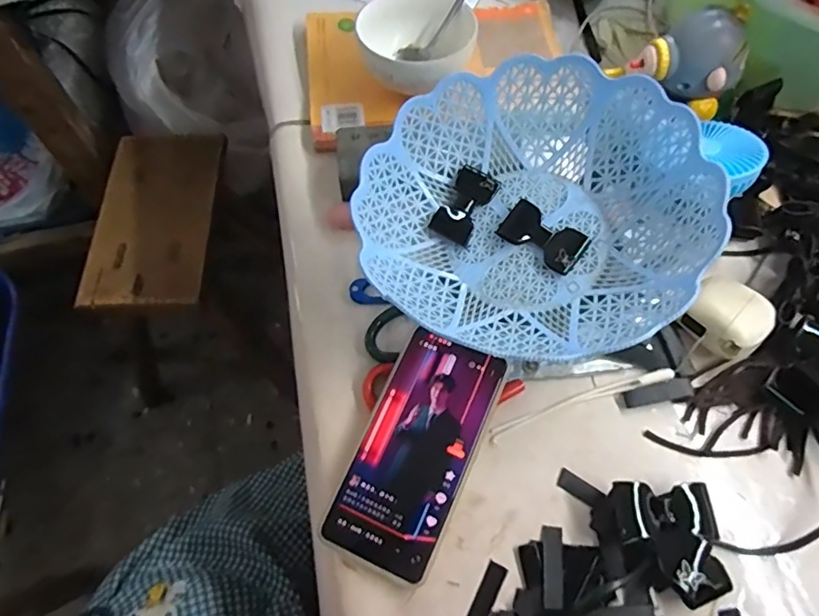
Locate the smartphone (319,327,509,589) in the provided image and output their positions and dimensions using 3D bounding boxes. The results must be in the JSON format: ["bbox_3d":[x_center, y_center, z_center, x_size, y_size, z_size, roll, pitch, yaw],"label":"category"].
[{"bbox_3d":[0.006,0.098,0.367,0.078,0.013,0.155,22,71,11],"label":"smartphone"}]

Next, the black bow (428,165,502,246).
[{"bbox_3d":[0.045,-0.085,0.438,0.033,0.014,0.063,29,79,15],"label":"black bow"}]

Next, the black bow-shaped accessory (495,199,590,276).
[{"bbox_3d":[0.103,-0.057,0.415,0.064,0.009,0.036,36,69,16],"label":"black bow-shaped accessory"}]

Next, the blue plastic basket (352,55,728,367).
[{"bbox_3d":[0.086,-0.072,0.408,0.236,0.100,0.212,6,63,4],"label":"blue plastic basket"}]

